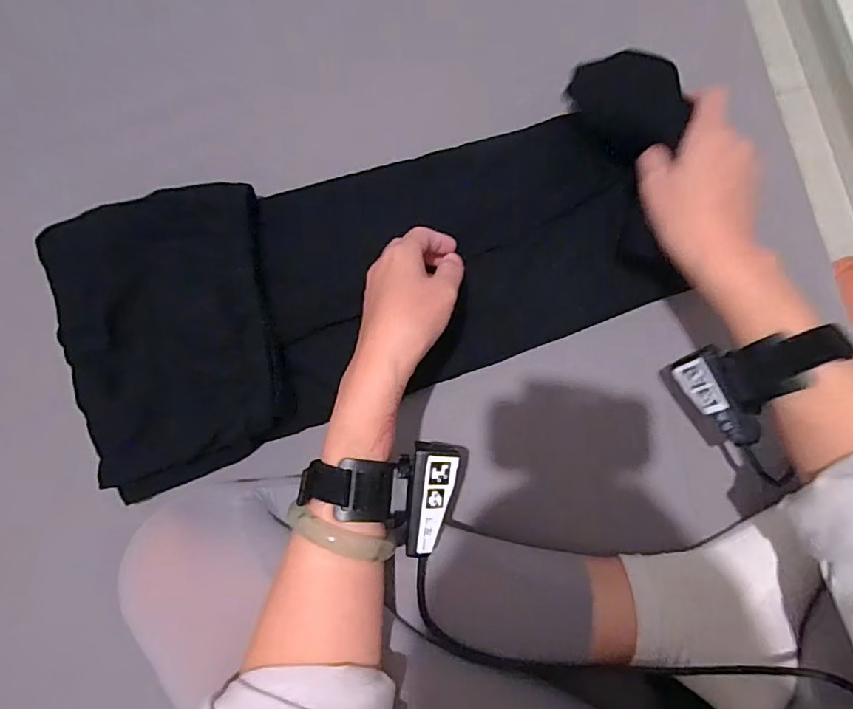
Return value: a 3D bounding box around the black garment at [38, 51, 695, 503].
[{"bbox_3d":[-0.042,-0.072,0.454,0.550,0.034,0.227,-18,84,1],"label":"black garment"}]

